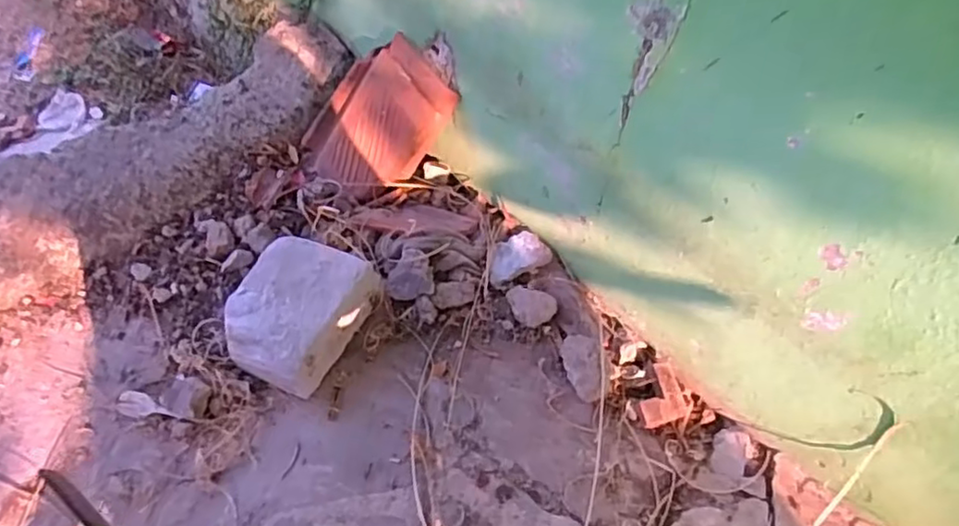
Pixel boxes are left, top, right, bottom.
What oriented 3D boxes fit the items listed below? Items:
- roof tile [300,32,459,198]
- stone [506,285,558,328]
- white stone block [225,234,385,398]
[{"bbox_3d":[-0.206,-0.265,1.245,0.227,0.330,0.048,51,32,11],"label":"roof tile"},{"bbox_3d":[0.086,0.078,1.115,0.090,0.043,0.056,19,51,13],"label":"stone"},{"bbox_3d":[-0.302,0.078,1.056,0.194,0.100,0.239,21,53,11],"label":"white stone block"}]

